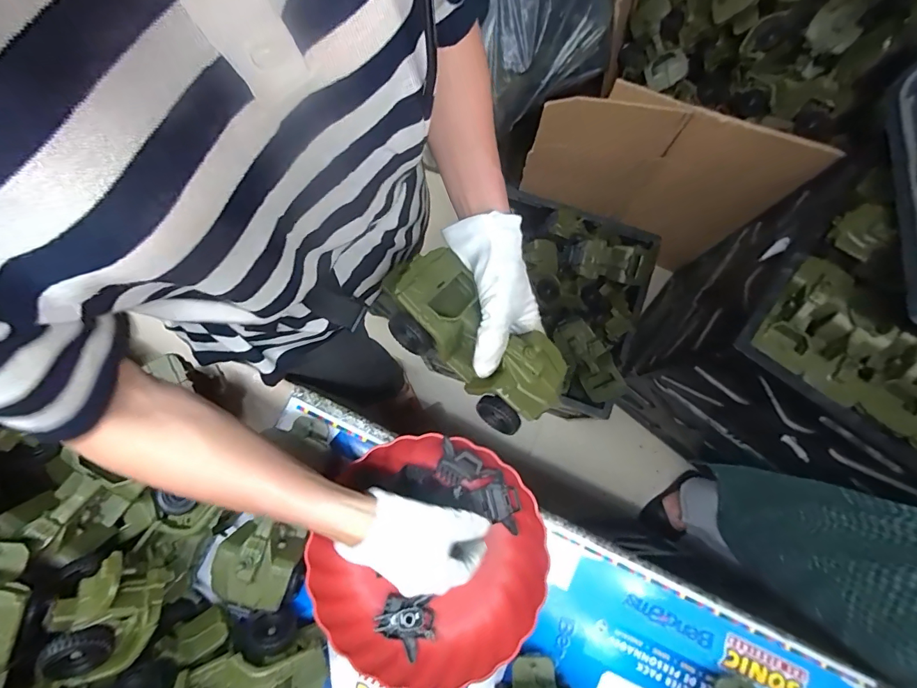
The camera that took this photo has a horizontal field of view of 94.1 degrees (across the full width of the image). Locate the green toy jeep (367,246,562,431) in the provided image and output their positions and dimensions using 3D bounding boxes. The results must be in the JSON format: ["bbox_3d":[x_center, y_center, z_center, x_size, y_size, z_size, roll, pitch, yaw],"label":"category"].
[{"bbox_3d":[0.011,-0.007,0.389,0.184,0.058,0.090,42,82,1],"label":"green toy jeep"}]

